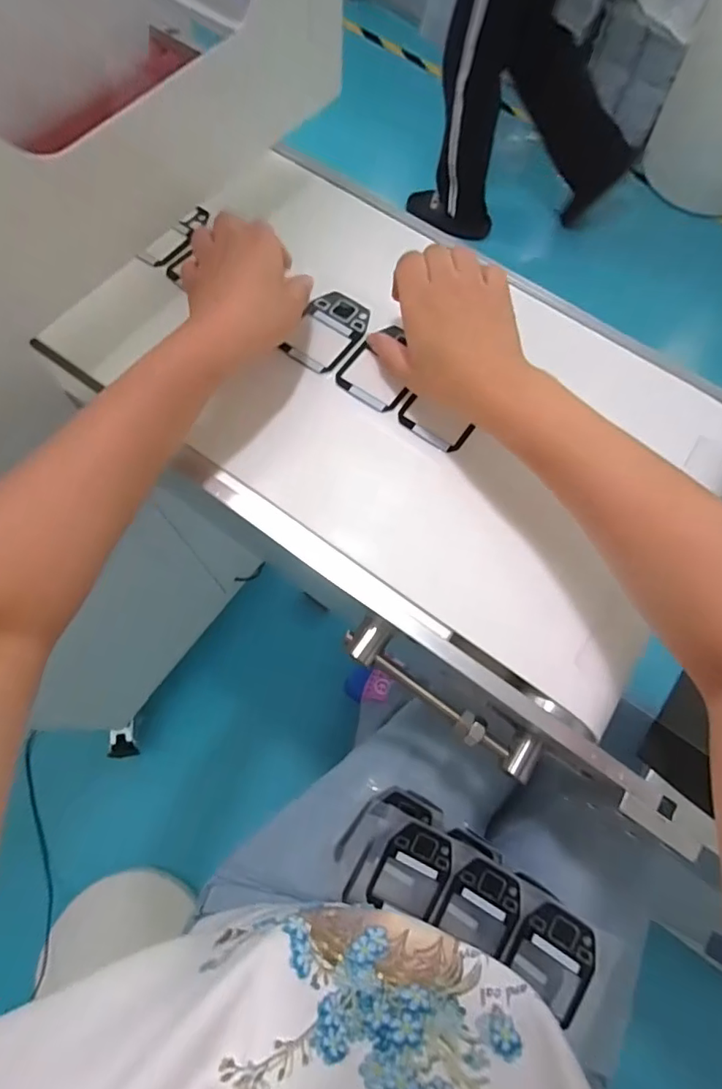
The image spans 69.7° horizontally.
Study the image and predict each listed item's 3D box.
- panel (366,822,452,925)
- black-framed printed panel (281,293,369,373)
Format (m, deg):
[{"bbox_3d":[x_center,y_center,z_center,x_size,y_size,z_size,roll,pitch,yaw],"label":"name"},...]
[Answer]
[{"bbox_3d":[0.044,0.275,0.435,0.058,0.005,0.072,23,87,8],"label":"panel"},{"bbox_3d":[-0.026,-0.176,0.428,0.050,0.004,0.078,32,72,9],"label":"black-framed printed panel"}]

